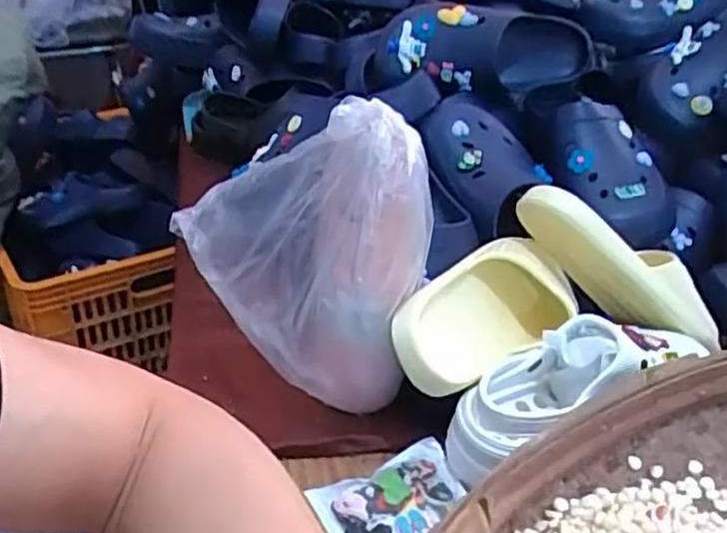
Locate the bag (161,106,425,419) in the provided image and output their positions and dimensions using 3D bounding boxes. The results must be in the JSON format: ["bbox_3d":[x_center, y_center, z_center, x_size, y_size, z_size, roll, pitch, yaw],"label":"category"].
[{"bbox_3d":[-0.047,-0.004,0.555,0.185,0.230,0.060,9,30,12],"label":"bag"}]

